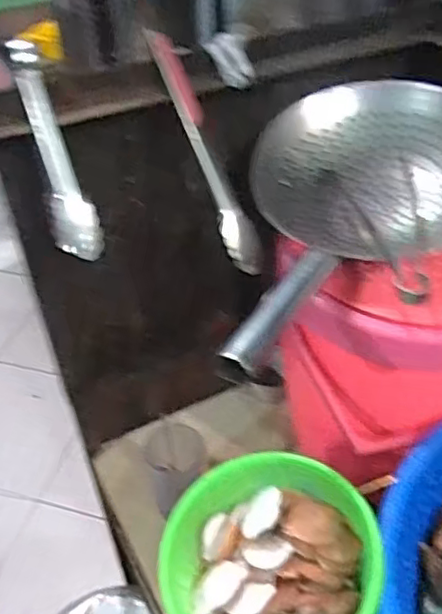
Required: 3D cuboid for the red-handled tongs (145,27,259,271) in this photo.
[{"bbox_3d":[-0.018,-0.175,0.730,0.042,0.294,0.029,-24,6,-16],"label":"red-handled tongs"}]

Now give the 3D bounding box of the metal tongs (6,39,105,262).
[{"bbox_3d":[-0.182,-0.166,0.689,0.051,0.237,0.038,-17,15,-9],"label":"metal tongs"}]

